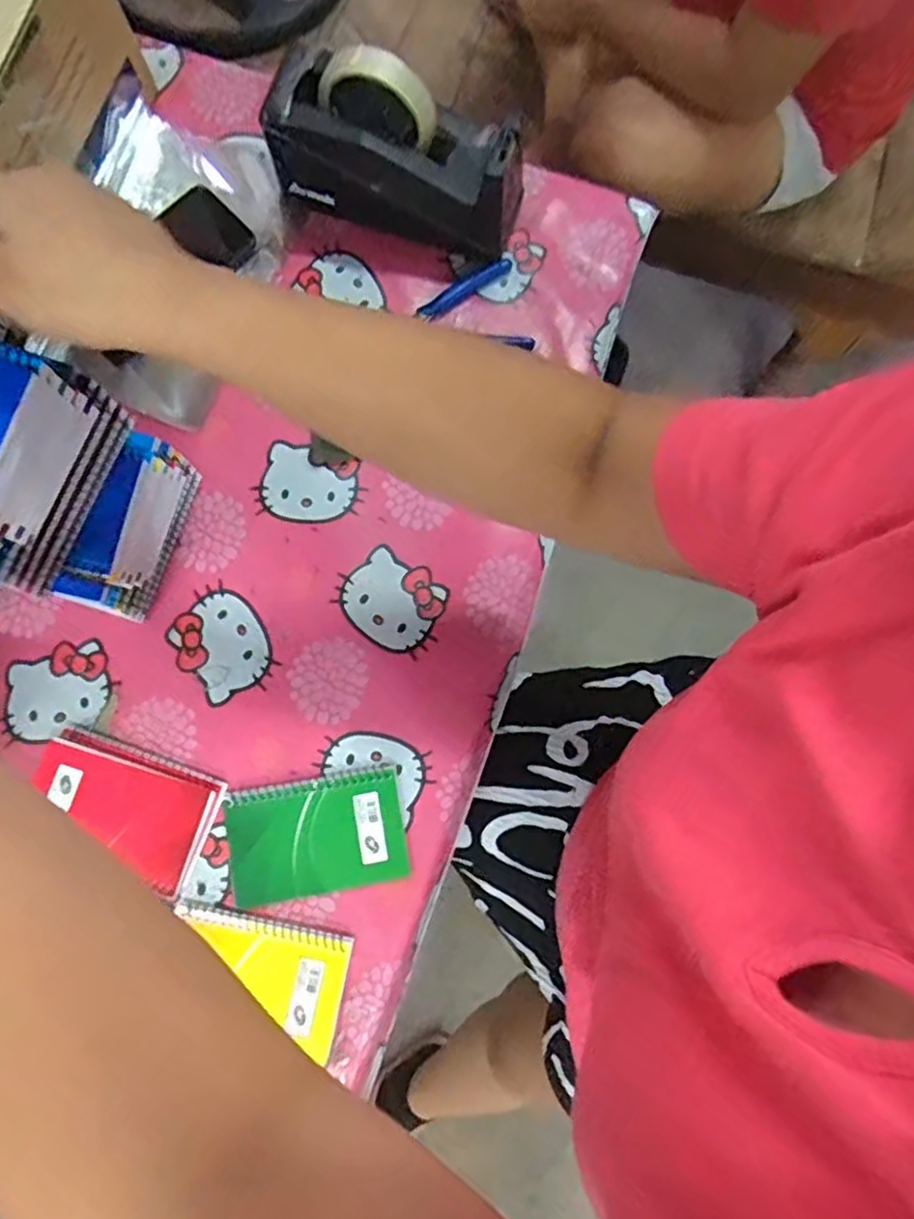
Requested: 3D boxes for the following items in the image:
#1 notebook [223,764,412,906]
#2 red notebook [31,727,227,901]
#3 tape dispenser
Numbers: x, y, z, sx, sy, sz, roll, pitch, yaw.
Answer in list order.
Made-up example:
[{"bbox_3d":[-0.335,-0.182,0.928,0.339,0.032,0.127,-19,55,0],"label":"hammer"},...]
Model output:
[{"bbox_3d":[-0.107,0.171,0.521,0.132,0.006,0.082,-9,80,-3],"label":"notebook"},{"bbox_3d":[-0.256,0.149,0.519,0.135,0.015,0.086,22,80,3],"label":"red notebook"},{"bbox_3d":[-0.047,-0.372,0.556,0.201,0.106,0.076,20,80,2],"label":"tape dispenser"}]

